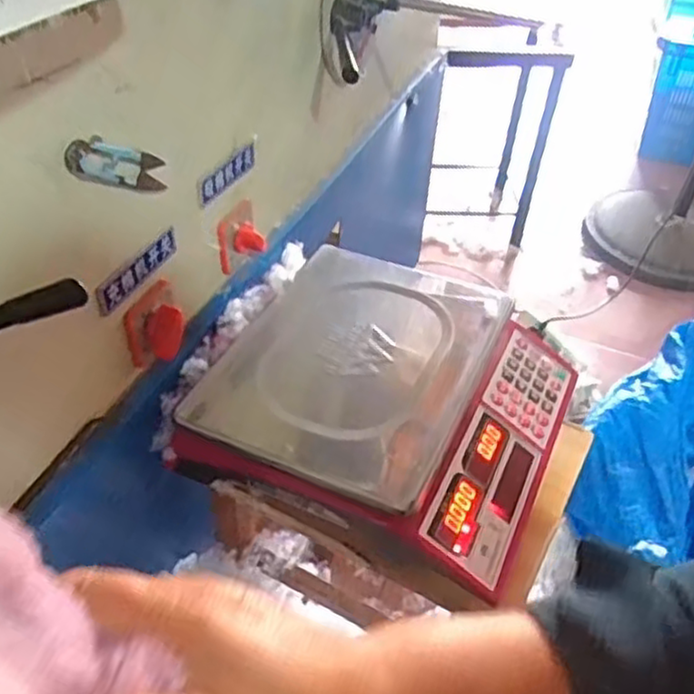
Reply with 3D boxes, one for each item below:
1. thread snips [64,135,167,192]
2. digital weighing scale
[{"bbox_3d":[-0.168,-0.134,0.524,0.009,0.030,0.116,17,10,15],"label":"thread snips"},{"bbox_3d":[0.041,0.053,0.693,0.313,0.101,0.303,18,44,17],"label":"digital weighing scale"}]

